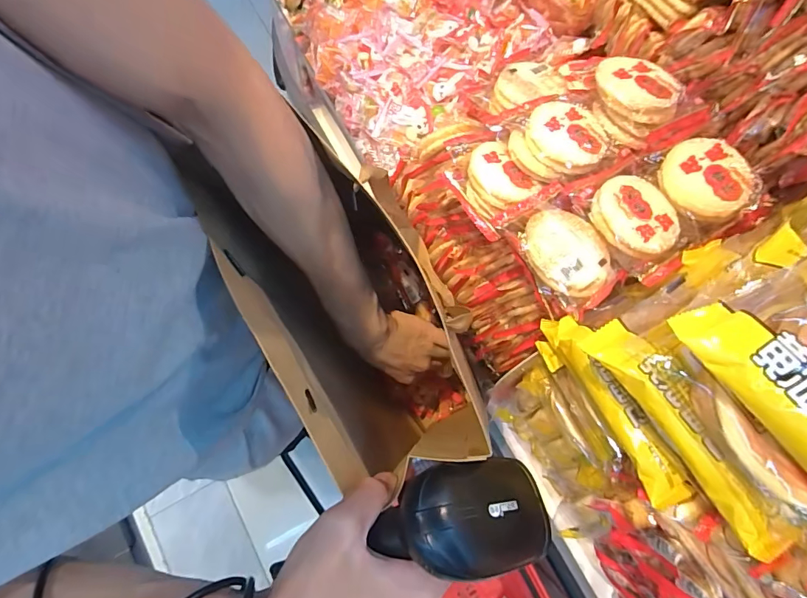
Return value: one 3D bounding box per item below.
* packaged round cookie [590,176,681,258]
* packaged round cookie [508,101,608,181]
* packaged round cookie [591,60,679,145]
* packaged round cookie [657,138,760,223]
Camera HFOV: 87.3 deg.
[{"bbox_3d":[0.193,-0.070,0.345,0.069,0.013,0.069,0,76,-2],"label":"packaged round cookie"},{"bbox_3d":[0.144,-0.142,0.384,0.074,0.026,0.068,0,76,-2],"label":"packaged round cookie"},{"bbox_3d":[0.207,-0.185,0.384,0.072,0.027,0.071,0,76,-2],"label":"packaged round cookie"},{"bbox_3d":[0.259,-0.103,0.360,0.068,0.014,0.070,0,76,-2],"label":"packaged round cookie"}]

